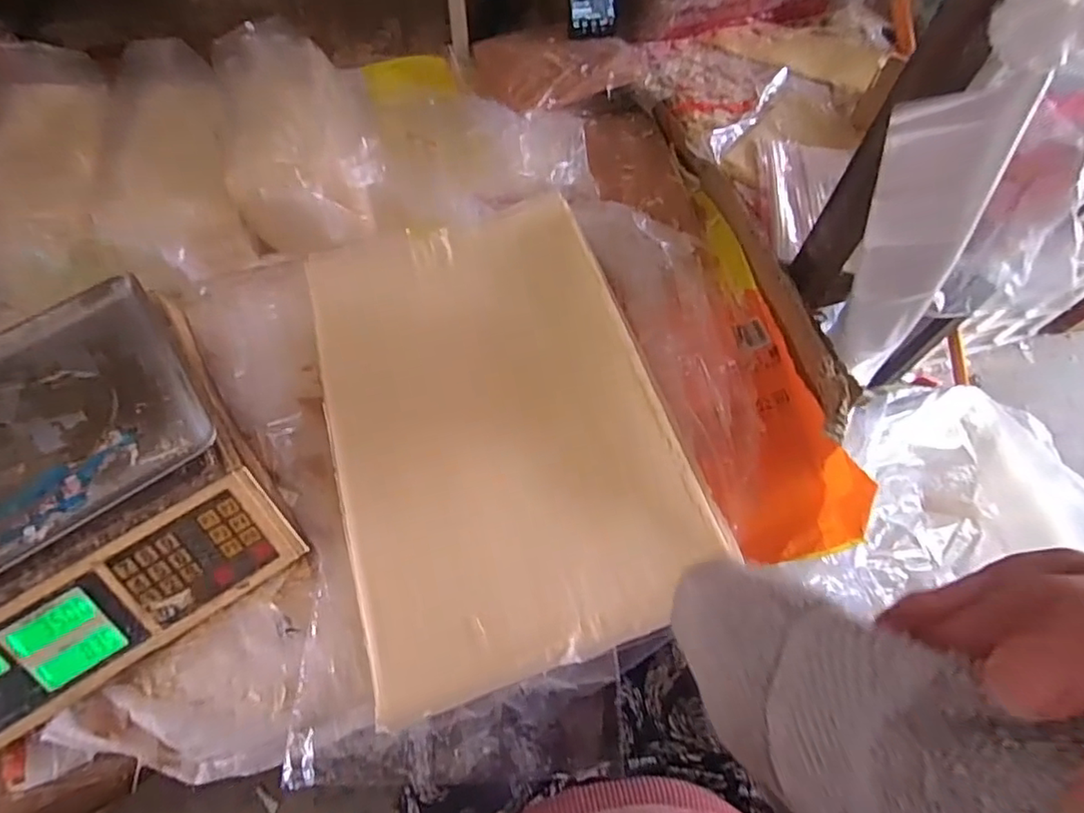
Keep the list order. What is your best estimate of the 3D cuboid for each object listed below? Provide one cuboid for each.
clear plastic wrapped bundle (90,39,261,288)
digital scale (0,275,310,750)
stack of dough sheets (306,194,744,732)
[{"bbox_3d":[-0.428,-0.282,0.647,0.158,0.110,0.304,-18,64,-10],"label":"clear plastic wrapped bundle"},{"bbox_3d":[-0.446,0.085,0.483,0.342,0.088,0.320,-32,68,-17],"label":"digital scale"},{"bbox_3d":[-0.050,-0.004,0.580,0.332,0.019,0.511,-16,64,-9],"label":"stack of dough sheets"}]

